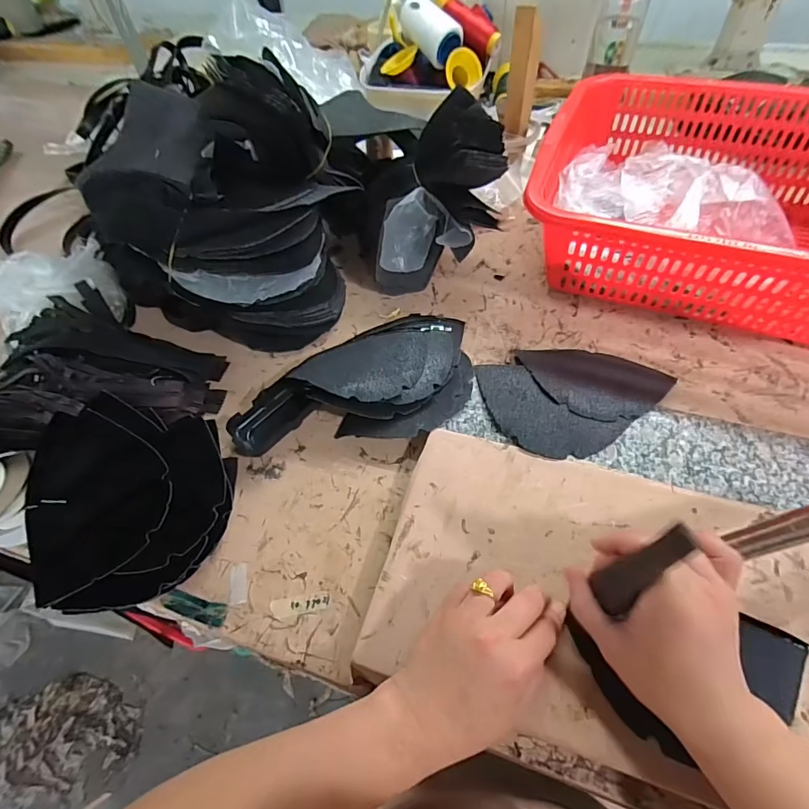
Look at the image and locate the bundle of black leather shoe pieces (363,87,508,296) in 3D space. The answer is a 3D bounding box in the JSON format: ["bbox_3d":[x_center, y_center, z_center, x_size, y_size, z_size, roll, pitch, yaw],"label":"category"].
[{"bbox_3d":[0.035,-0.253,0.546,0.171,0.169,0.146,-14,55,-5],"label":"bundle of black leather shoe pieces"}]

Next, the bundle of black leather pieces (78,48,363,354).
[{"bbox_3d":[-0.226,-0.236,0.538,0.320,0.211,0.238,11,56,12],"label":"bundle of black leather pieces"}]

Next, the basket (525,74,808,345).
[{"bbox_3d":[0.377,-0.238,0.528,0.413,0.137,0.328,17,58,16],"label":"basket"}]

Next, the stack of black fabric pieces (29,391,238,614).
[{"bbox_3d":[-0.250,0.086,0.413,0.167,0.031,0.182,-1,69,-10],"label":"stack of black fabric pieces"}]

